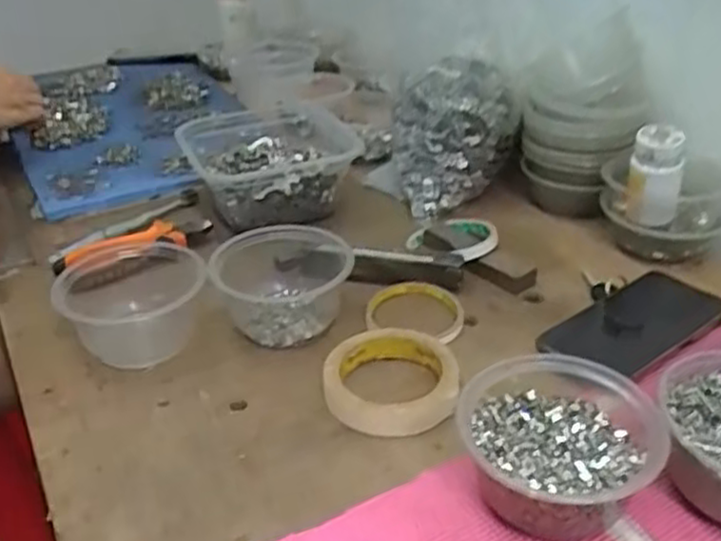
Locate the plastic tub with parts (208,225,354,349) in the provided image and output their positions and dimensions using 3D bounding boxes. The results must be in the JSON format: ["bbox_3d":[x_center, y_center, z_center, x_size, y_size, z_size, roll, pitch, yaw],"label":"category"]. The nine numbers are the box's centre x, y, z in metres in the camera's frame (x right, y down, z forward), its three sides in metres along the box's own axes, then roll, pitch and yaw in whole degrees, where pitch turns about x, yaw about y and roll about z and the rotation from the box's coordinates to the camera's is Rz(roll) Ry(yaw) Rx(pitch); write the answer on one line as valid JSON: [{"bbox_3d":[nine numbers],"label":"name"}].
[{"bbox_3d":[-0.062,0.009,0.628,0.120,0.058,0.107,-8,32,-10],"label":"plastic tub with parts"}]

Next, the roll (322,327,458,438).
[{"bbox_3d":[0.022,0.080,0.553,0.096,0.021,0.093,-1,32,1],"label":"roll"}]

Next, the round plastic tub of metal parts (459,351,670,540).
[{"bbox_3d":[0.120,0.108,0.447,0.111,0.056,0.114,-1,32,1],"label":"round plastic tub of metal parts"}]

